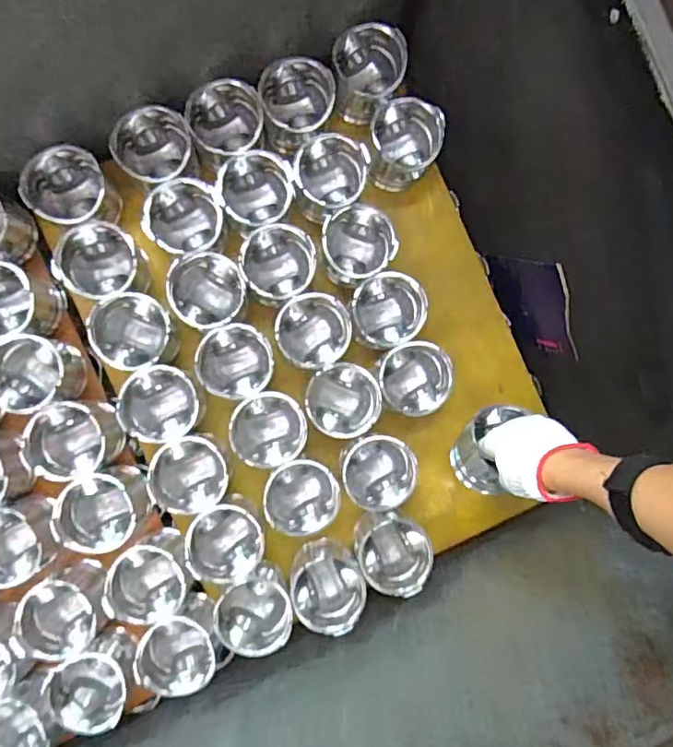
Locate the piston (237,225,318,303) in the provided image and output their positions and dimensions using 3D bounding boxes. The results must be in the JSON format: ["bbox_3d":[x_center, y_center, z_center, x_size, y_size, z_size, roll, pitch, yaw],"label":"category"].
[{"bbox_3d":[-0.072,-0.133,0.681,0.090,0.074,0.090,-6,92,-5],"label":"piston"}]

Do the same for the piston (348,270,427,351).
[{"bbox_3d":[0.060,-0.079,0.700,0.091,0.093,0.088,-21,93,-4],"label":"piston"}]

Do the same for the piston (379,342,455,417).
[{"bbox_3d":[0.094,0.005,0.699,0.087,0.092,0.084,26,89,-5],"label":"piston"}]

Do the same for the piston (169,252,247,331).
[{"bbox_3d":[-0.157,-0.100,0.680,0.087,0.084,0.087,-10,92,-4],"label":"piston"}]

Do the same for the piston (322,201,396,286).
[{"bbox_3d":[0.025,-0.162,0.695,0.085,0.074,0.087,0,91,-5],"label":"piston"}]

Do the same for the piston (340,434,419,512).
[{"bbox_3d":[0.052,0.122,0.694,0.090,0.066,0.091,0,91,-5],"label":"piston"}]

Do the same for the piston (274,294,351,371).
[{"bbox_3d":[-0.030,-0.053,0.686,0.091,0.065,0.090,0,91,-5],"label":"piston"}]

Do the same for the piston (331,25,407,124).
[{"bbox_3d":[0.037,-0.374,0.696,0.086,0.099,0.086,0,91,-5],"label":"piston"}]

